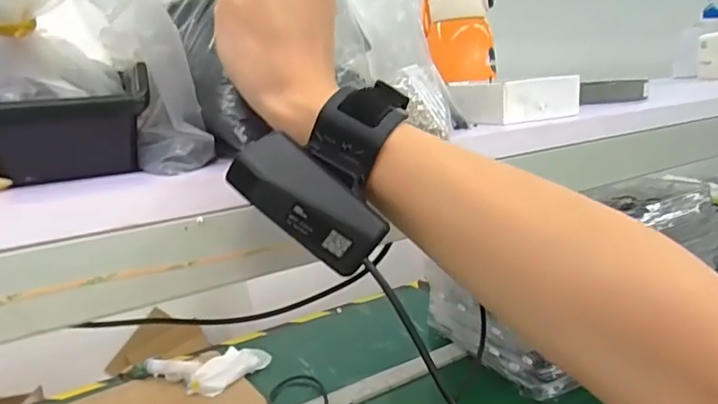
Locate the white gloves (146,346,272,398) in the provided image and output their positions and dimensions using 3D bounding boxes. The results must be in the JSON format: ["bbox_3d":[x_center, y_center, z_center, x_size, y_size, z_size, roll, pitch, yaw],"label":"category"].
[{"bbox_3d":[-0.267,0.293,0.909,0.219,0.037,0.105,-5,12,-6],"label":"white gloves"}]

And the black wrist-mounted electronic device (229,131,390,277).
[{"bbox_3d":[-0.023,0.000,0.234,0.070,0.030,0.023,40,16,0],"label":"black wrist-mounted electronic device"}]

